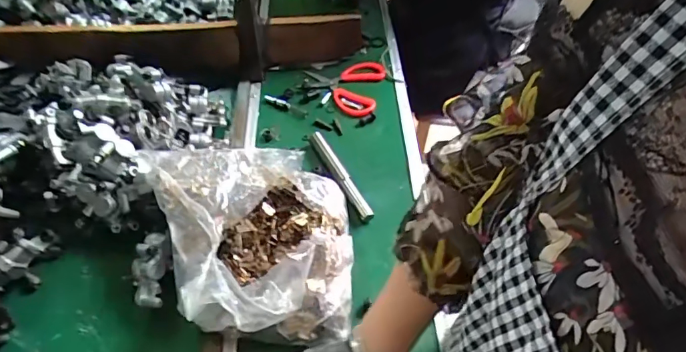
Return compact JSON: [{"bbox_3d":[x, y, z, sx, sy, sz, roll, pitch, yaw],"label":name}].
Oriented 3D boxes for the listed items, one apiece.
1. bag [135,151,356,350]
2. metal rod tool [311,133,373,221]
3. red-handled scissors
[{"bbox_3d":[-0.112,0.085,0.613,0.246,0.118,0.241,-7,48,-6],"label":"bag"},{"bbox_3d":[-0.006,-0.008,0.758,0.025,0.018,0.191,-18,50,-15],"label":"metal rod tool"},{"bbox_3d":[0.001,-0.162,0.888,0.146,0.020,0.129,3,48,4],"label":"red-handled scissors"}]

